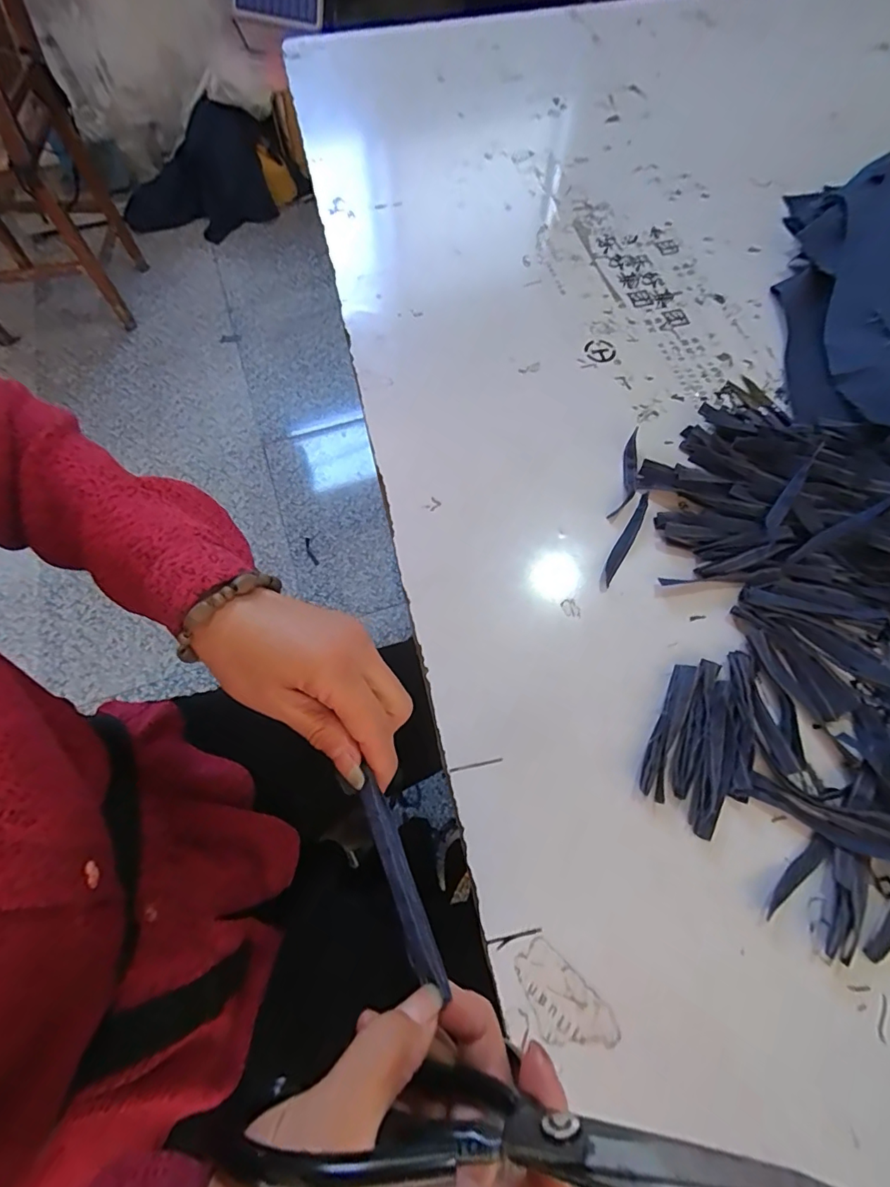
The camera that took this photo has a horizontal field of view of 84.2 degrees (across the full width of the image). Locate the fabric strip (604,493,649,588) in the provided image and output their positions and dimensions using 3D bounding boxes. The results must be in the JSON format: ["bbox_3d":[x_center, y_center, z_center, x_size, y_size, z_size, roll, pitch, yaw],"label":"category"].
[{"bbox_3d":[0.136,-0.041,0.368,0.010,0.004,0.084,29,69,14],"label":"fabric strip"}]

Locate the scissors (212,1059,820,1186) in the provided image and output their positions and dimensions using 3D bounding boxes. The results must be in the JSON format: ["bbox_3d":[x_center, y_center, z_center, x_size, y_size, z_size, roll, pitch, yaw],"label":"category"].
[{"bbox_3d":[0.019,0.162,0.144,0.164,0.048,0.010,-8,65,12],"label":"scissors"}]

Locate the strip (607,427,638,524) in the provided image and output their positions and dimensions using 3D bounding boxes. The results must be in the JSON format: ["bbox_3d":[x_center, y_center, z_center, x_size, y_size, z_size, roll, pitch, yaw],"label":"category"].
[{"bbox_3d":[0.146,-0.093,0.389,0.015,0.011,0.083,18,67,9],"label":"strip"}]

